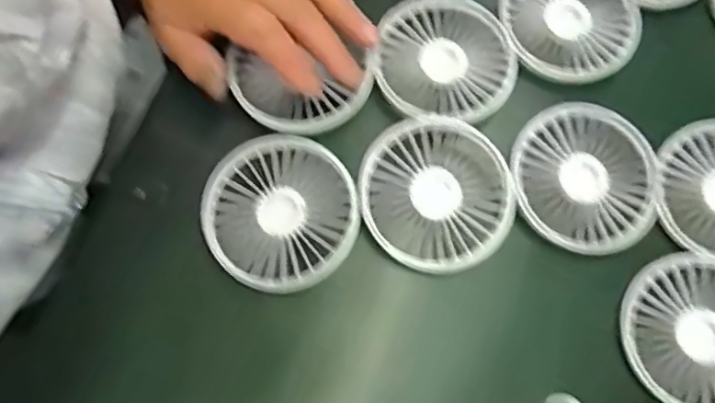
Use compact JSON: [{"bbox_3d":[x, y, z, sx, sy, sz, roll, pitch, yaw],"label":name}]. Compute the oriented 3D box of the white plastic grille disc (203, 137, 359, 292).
[{"bbox_3d":[-0.045,0.005,0.327,0.088,0.007,0.085,1,74,-3],"label":"white plastic grille disc"}]

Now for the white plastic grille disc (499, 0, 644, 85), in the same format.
[{"bbox_3d":[0.141,-0.122,0.378,0.088,0.009,0.091,1,74,-3],"label":"white plastic grille disc"}]

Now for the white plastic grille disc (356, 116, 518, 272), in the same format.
[{"bbox_3d":[0.046,-0.005,0.331,0.089,0.008,0.086,1,74,-3],"label":"white plastic grille disc"}]

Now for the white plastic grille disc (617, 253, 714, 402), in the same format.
[{"bbox_3d":[0.193,0.075,0.317,0.086,0.008,0.085,1,74,-3],"label":"white plastic grille disc"}]

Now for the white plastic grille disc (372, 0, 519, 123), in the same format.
[{"bbox_3d":[0.055,-0.090,0.355,0.086,0.009,0.085,1,74,-3],"label":"white plastic grille disc"}]

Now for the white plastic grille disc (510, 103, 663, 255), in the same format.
[{"bbox_3d":[0.136,-0.013,0.342,0.089,0.012,0.085,1,74,-3],"label":"white plastic grille disc"}]

